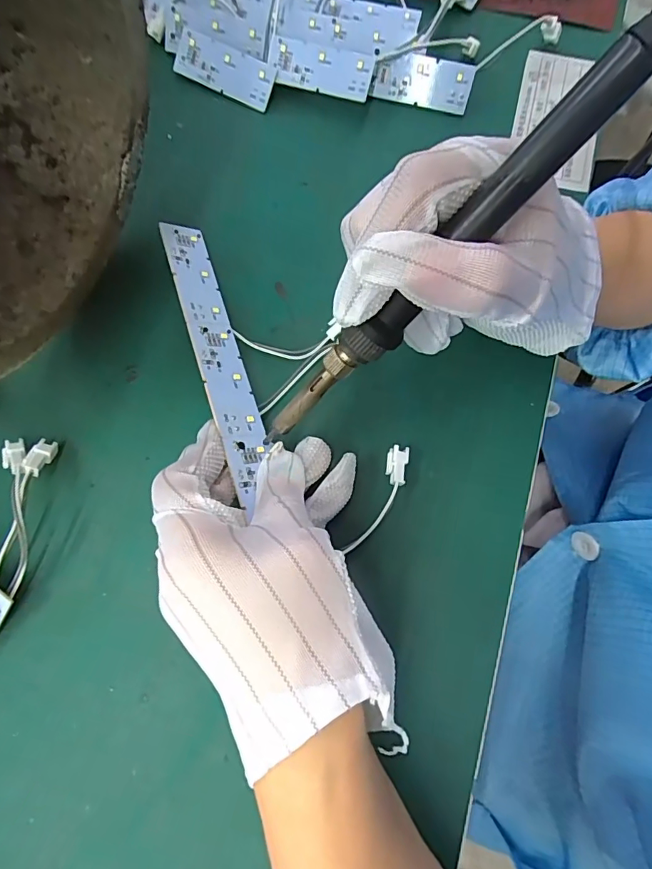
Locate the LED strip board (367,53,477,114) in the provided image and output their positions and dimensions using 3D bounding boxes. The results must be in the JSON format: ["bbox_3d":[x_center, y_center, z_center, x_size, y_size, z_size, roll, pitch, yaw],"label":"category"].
[{"bbox_3d":[0.058,-0.215,0.283,0.059,0.024,0.004,14,35,4],"label":"LED strip board"}]

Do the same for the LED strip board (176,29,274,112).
[{"bbox_3d":[-0.064,-0.227,0.289,0.065,0.004,0.025,25,108,3],"label":"LED strip board"}]

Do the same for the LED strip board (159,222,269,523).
[{"bbox_3d":[-0.057,-0.044,0.239,0.024,0.004,0.155,-5,67,-37],"label":"LED strip board"}]

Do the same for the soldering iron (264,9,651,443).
[{"bbox_3d":[0.042,-0.053,0.162,0.197,0.021,0.026,-42,75,33],"label":"soldering iron"}]

